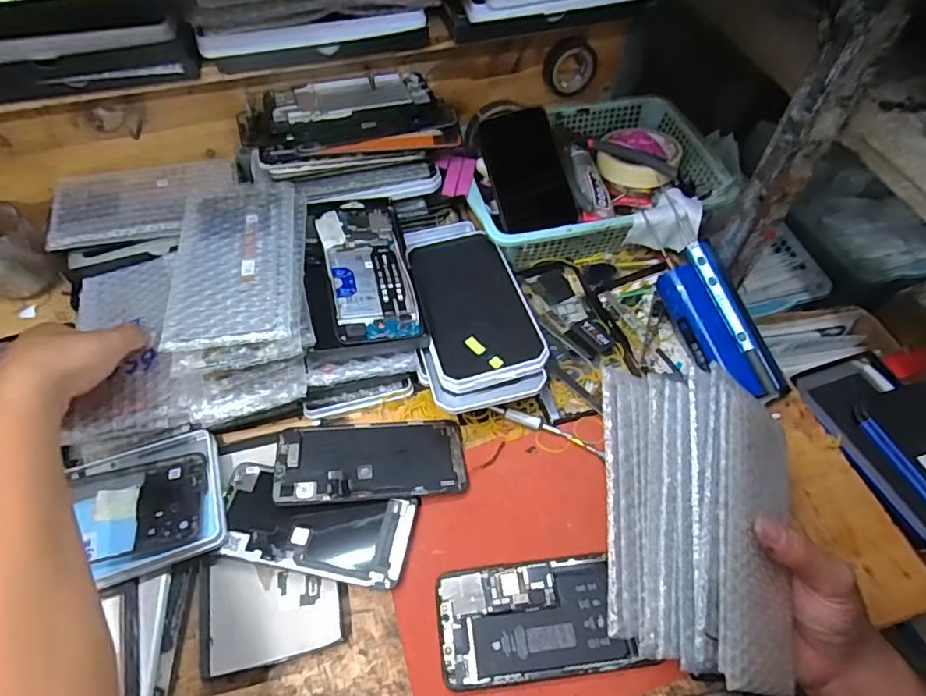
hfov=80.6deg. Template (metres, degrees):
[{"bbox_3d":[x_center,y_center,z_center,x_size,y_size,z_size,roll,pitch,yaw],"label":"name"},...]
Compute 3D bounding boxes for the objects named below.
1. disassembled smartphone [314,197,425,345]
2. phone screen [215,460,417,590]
[{"bbox_3d":[-0.089,-0.076,0.507,0.076,0.004,0.165,-7,60,-17],"label":"disassembled smartphone"},{"bbox_3d":[-0.118,0.139,0.431,0.153,0.011,0.070,11,57,7],"label":"phone screen"}]

